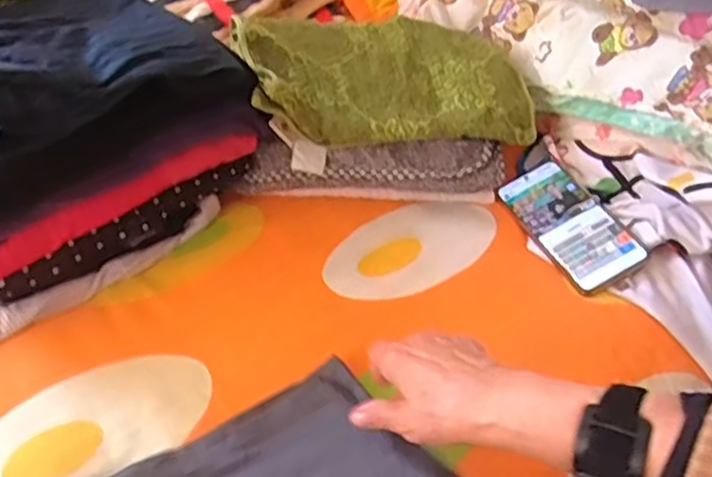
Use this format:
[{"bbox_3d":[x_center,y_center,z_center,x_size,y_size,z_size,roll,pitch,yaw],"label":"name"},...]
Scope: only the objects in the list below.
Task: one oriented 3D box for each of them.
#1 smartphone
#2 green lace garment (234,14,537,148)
[{"bbox_3d":[0.217,-0.018,0.710,0.080,0.009,0.167,-29,48,-2],"label":"smartphone"},{"bbox_3d":[0.033,-0.173,0.739,0.311,0.070,0.172,-2,45,-1],"label":"green lace garment"}]

